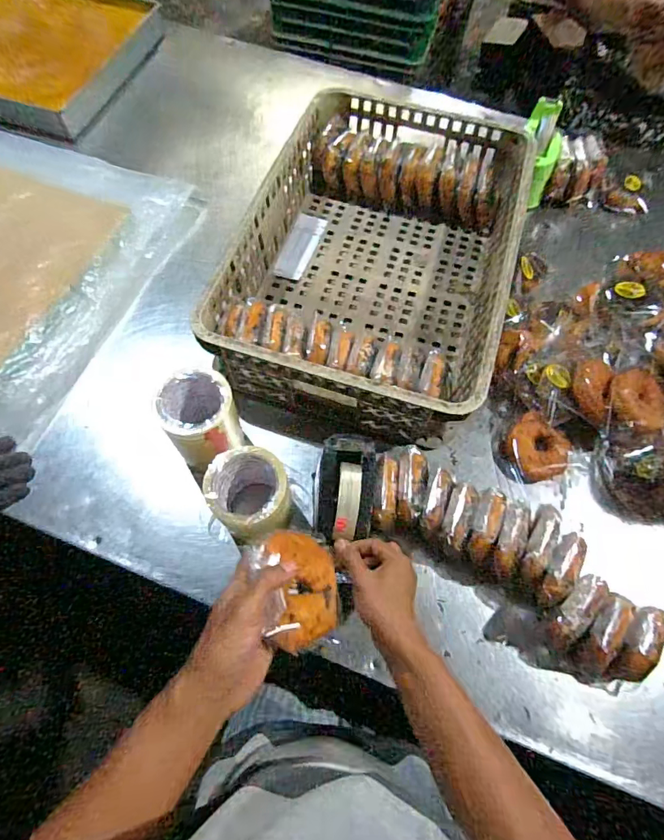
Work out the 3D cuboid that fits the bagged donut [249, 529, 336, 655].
[{"bbox_3d":[-0.034,0.157,0.426,0.086,0.032,0.099,5,67,-46],"label":"bagged donut"}]

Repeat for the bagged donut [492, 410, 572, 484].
[{"bbox_3d":[0.304,0.046,0.695,0.101,0.035,0.101,-1,82,4],"label":"bagged donut"}]

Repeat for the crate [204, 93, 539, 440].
[{"bbox_3d":[0.081,-0.289,0.777,0.409,0.147,0.599,17,64,5],"label":"crate"}]

